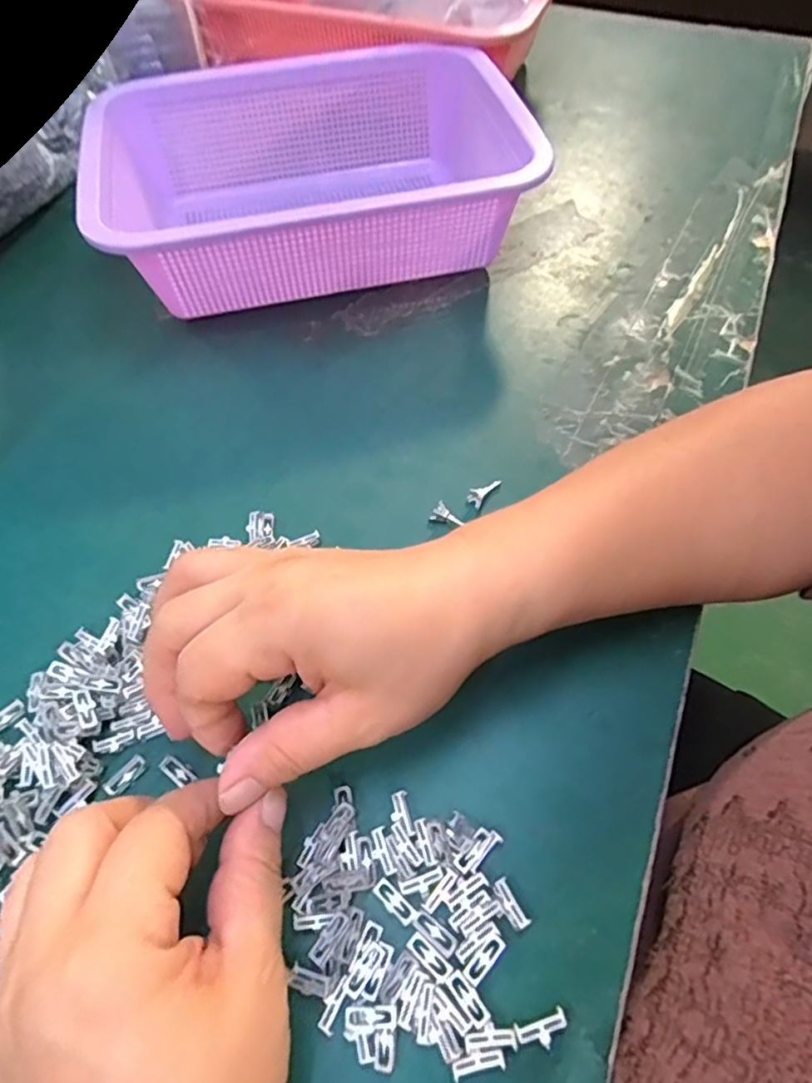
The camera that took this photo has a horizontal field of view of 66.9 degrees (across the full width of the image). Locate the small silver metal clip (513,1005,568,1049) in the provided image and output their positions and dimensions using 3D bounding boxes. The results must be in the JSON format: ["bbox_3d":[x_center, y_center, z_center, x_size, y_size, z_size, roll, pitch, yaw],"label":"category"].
[{"bbox_3d":[0.044,0.157,0.196,0.017,0.005,0.008,-16,60,-10],"label":"small silver metal clip"}]

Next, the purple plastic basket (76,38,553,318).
[{"bbox_3d":[-0.061,-0.232,0.399,0.258,0.080,0.176,-13,59,-8],"label":"purple plastic basket"}]

